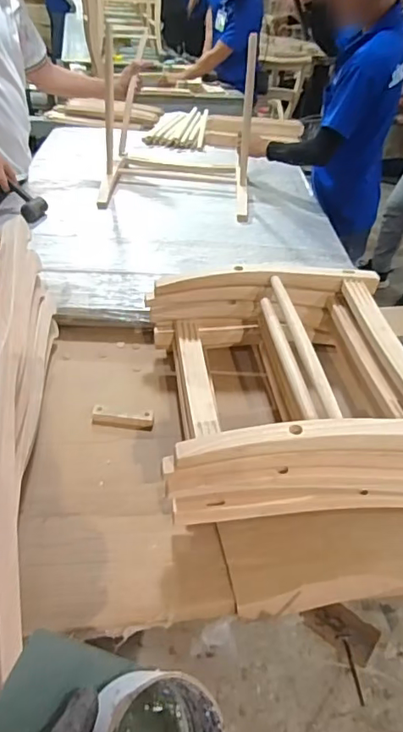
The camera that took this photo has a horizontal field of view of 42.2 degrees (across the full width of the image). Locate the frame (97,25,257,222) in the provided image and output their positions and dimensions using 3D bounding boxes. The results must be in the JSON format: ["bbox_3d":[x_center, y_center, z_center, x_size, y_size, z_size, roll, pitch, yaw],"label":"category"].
[{"bbox_3d":[-0.068,-0.810,1.708,0.460,0.431,0.562,4,39,-2],"label":"frame"}]

